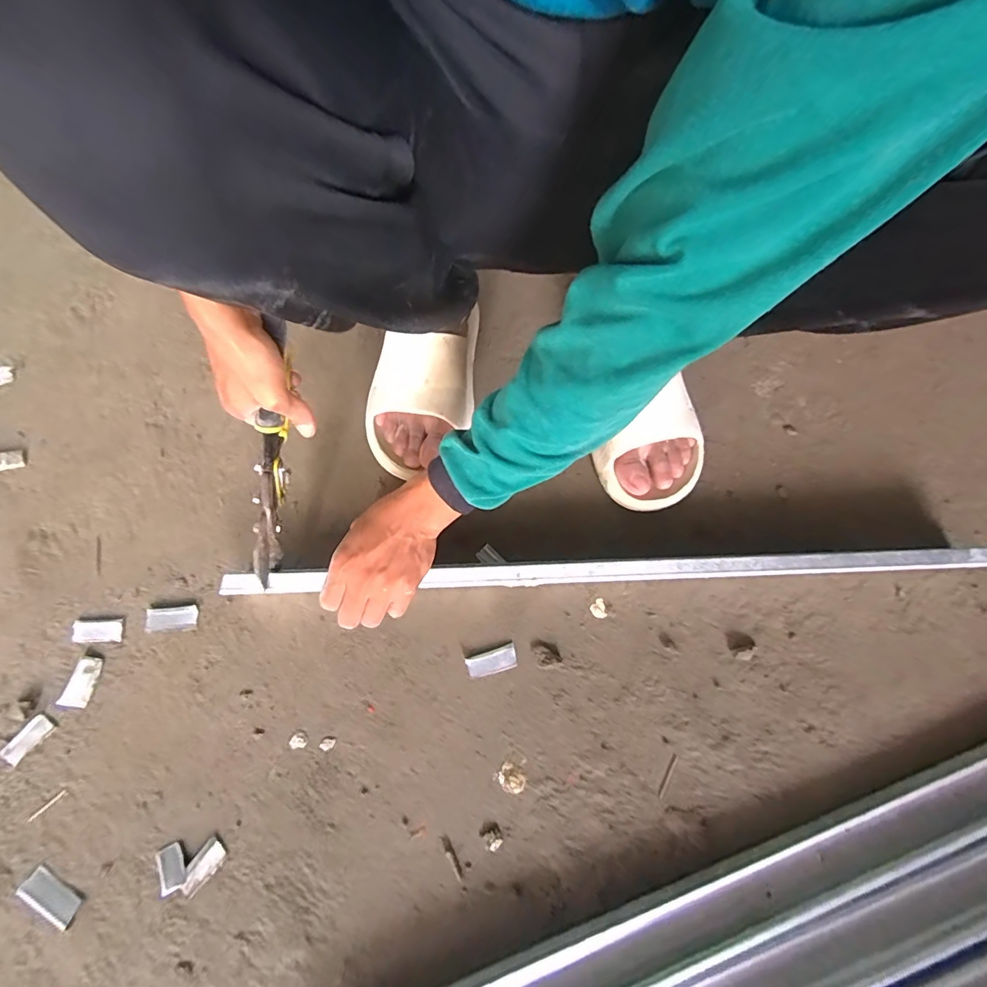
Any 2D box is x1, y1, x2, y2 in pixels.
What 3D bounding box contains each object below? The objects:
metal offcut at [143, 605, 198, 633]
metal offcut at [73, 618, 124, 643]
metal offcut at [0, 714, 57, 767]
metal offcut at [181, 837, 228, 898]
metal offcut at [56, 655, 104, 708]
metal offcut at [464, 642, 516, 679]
[{"bbox_3d":[-0.311,0.121,0.448,0.045,0.009,0.022,-5,69,-3],"label":"metal offcut"},{"bbox_3d":[-0.375,0.129,0.439,0.041,0.009,0.021,-2,69,-2],"label":"metal offcut"},{"bbox_3d":[-0.411,0.217,0.410,0.017,0.005,0.042,38,73,13],"label":"metal offcut"},{"bbox_3d":[-0.239,0.306,0.380,0.020,0.004,0.038,36,72,12],"label":"metal offcut"},{"bbox_3d":[-0.377,0.172,0.426,0.022,0.006,0.043,12,69,3],"label":"metal offcut"},{"bbox_3d":[-0.001,0.159,0.442,0.048,0.004,0.022,-18,70,-8],"label":"metal offcut"}]

